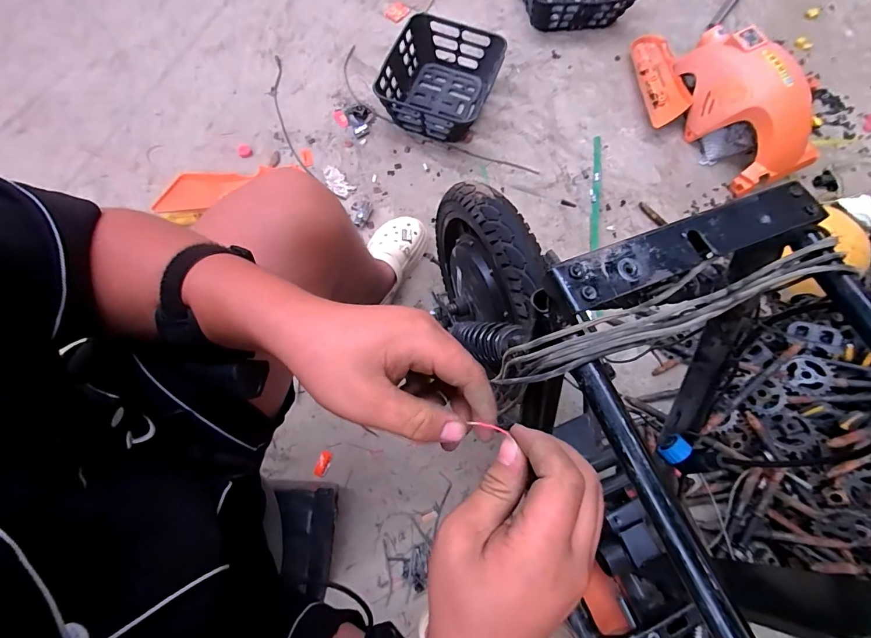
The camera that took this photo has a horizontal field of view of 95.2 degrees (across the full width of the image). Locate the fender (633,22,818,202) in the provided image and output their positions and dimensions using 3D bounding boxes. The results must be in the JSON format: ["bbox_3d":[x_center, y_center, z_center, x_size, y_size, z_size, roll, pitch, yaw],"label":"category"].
[{"bbox_3d":[0.751,-0.626,1.071,0.221,0.235,0.596,-28,75,-13],"label":"fender"}]

